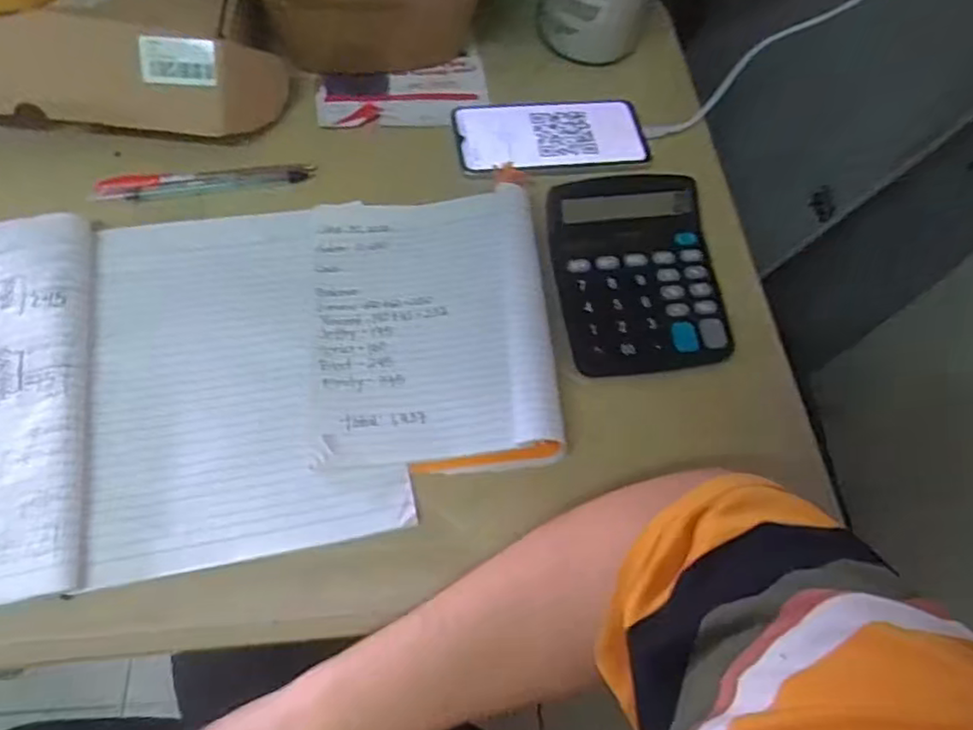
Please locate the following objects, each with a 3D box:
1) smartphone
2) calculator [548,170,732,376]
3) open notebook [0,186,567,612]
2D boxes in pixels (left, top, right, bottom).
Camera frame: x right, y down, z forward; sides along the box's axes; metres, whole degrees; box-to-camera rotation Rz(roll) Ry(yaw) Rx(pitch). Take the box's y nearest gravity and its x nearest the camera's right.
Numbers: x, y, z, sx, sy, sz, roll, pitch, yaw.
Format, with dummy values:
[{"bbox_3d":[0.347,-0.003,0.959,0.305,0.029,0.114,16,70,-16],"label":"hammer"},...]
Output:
[{"bbox_3d":[0.054,-0.191,0.529,0.155,0.007,0.079,-9,66,-8],"label":"smartphone"},{"bbox_3d":[0.108,-0.065,0.453,0.111,0.038,0.139,-8,66,-7],"label":"calculator"},{"bbox_3d":[-0.187,0.003,0.406,0.458,0.026,0.247,-8,66,-7],"label":"open notebook"}]

